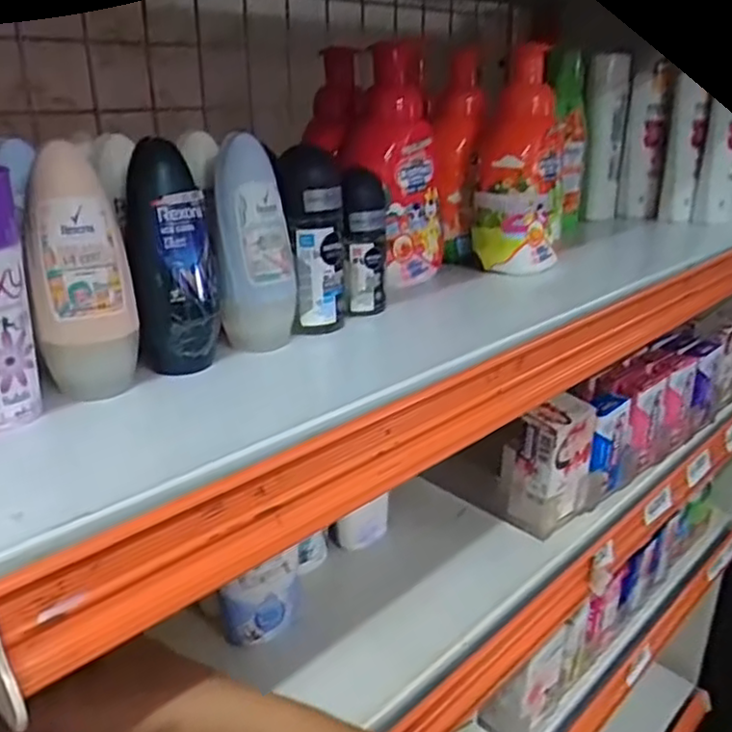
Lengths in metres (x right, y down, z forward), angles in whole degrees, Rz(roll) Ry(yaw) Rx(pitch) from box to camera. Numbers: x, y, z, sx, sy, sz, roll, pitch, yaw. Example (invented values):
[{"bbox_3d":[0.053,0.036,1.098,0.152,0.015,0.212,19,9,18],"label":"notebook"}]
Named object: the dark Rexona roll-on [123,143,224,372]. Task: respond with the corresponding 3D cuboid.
[{"bbox_3d":[-0.092,-0.052,0.332,0.040,0.102,0.036,-6,23,-15],"label":"dark Rexona roll-on"}]

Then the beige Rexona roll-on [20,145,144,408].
[{"bbox_3d":[-0.125,-0.038,0.304,0.042,0.107,0.027,-11,25,-26],"label":"beige Rexona roll-on"}]

